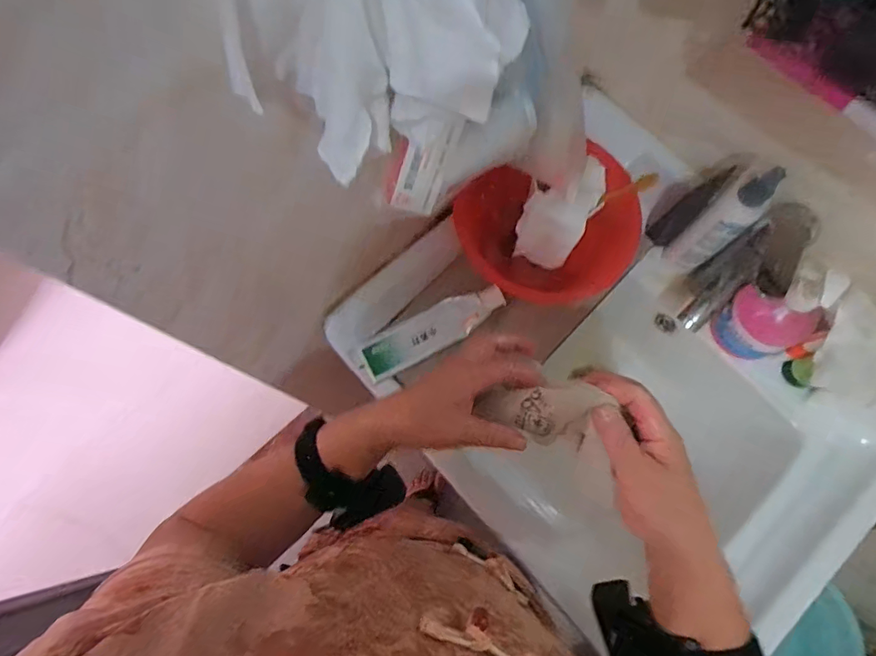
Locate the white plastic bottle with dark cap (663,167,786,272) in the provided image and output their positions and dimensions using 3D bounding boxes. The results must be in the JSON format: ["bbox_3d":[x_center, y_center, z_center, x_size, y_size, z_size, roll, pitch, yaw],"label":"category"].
[{"bbox_3d":[0.316,-0.115,0.548,0.031,0.179,0.046,-42,77,-10],"label":"white plastic bottle with dark cap"}]

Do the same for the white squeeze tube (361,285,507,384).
[{"bbox_3d":[-0.006,0.000,0.578,0.178,0.026,0.050,-26,75,-6],"label":"white squeeze tube"}]

